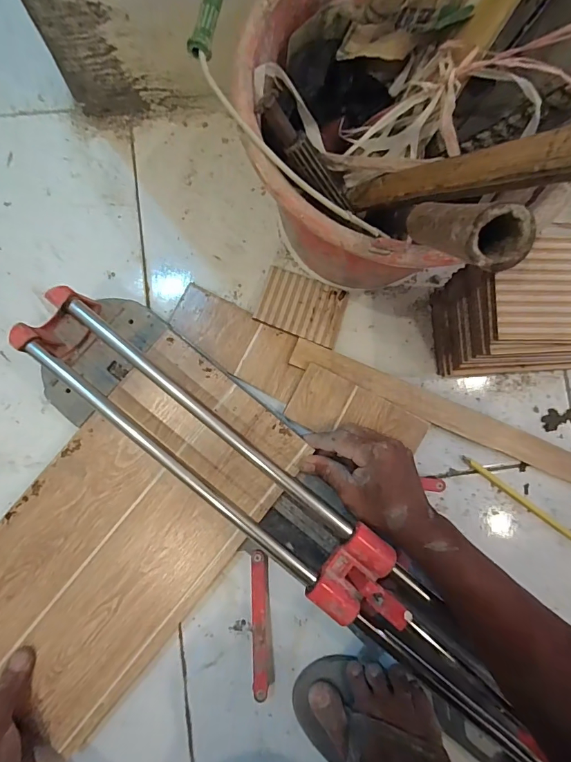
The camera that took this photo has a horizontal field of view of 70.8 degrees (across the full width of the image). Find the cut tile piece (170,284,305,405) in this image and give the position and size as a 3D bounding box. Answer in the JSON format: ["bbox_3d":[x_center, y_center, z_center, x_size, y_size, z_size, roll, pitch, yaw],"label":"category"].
[{"bbox_3d":[-0.054,-0.046,0.470,0.164,0.015,0.072,31,83,0],"label":"cut tile piece"}]

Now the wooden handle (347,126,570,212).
[{"bbox_3d":[0.104,-0.136,0.271,0.023,0.225,0.018,-39,118,-6],"label":"wooden handle"}]

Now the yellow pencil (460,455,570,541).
[{"bbox_3d":[0.284,0.145,0.477,0.180,0.007,0.010,36,83,1],"label":"yellow pencil"}]

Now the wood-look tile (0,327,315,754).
[{"bbox_3d":[-0.171,0.157,0.425,0.209,0.013,0.388,39,83,1],"label":"wood-look tile"}]

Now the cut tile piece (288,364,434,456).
[{"bbox_3d":[0.083,0.044,0.460,0.153,0.007,0.067,26,93,-1],"label":"cut tile piece"}]

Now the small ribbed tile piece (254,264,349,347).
[{"bbox_3d":[0.019,-0.088,0.478,0.099,0.015,0.072,20,84,-1],"label":"small ribbed tile piece"}]

